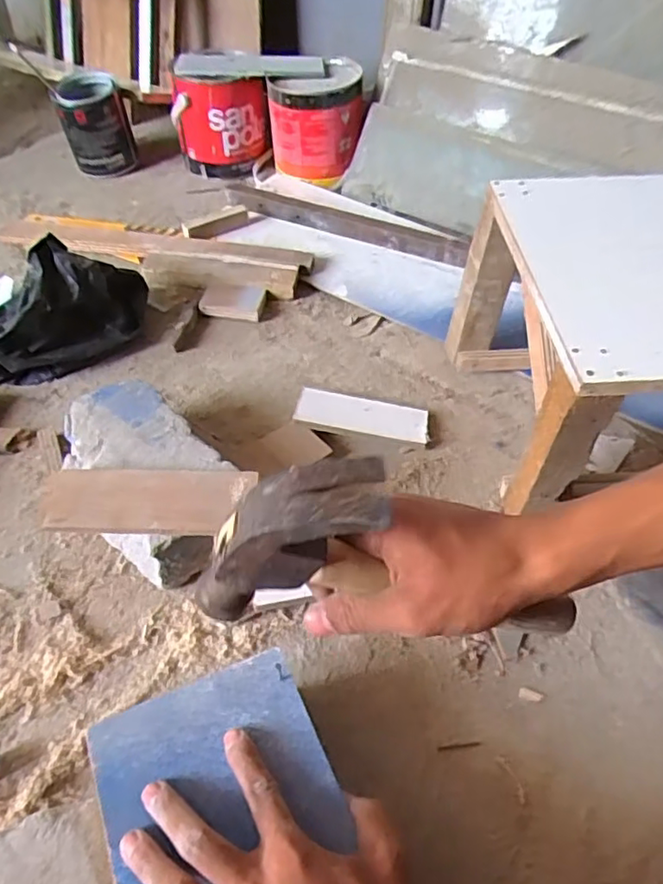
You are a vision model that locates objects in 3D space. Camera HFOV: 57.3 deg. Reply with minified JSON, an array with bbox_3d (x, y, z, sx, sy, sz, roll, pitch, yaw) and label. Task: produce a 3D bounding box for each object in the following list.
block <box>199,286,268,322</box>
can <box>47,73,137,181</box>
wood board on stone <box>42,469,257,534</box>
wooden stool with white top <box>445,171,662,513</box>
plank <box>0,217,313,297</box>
[{"bbox_3d":[-0.132,-0.186,0.814,0.082,0.019,0.058,6,50,3],"label":"block"},{"bbox_3d":[-0.399,-0.532,1.035,0.109,0.130,0.106,-12,51,-12],"label":"can"},{"bbox_3d":[-0.158,0.047,0.516,0.175,0.015,0.063,2,50,-1],"label":"wood board on stone"},{"bbox_3d":[0.295,-0.092,0.613,0.271,0.230,0.295,-2,50,-5],"label":"wooden stool with white top"},{"bbox_3d":[-0.263,-0.281,0.880,0.462,0.032,0.081,14,50,9],"label":"plank"}]

